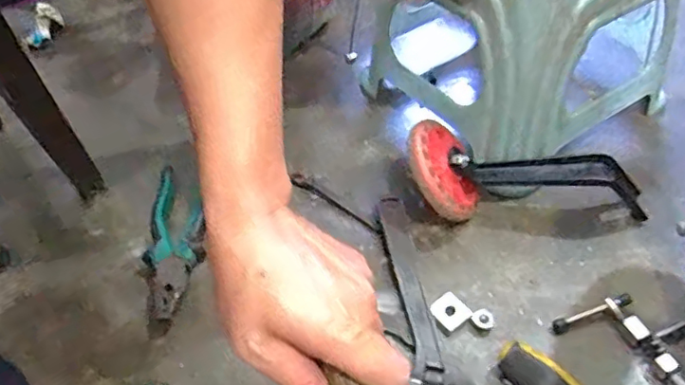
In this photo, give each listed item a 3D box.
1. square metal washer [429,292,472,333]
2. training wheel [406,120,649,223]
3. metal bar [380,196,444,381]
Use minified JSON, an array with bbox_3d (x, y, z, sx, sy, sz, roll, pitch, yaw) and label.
[{"bbox_3d":[0.092,0.103,0.492,0.027,0.006,0.030,-26,49,-20],"label":"square metal washer"},{"bbox_3d":[0.177,-0.023,0.560,0.226,0.086,0.094,-4,45,1],"label":"training wheel"},{"bbox_3d":[0.058,0.078,0.510,0.025,0.017,0.182,-7,45,-2],"label":"metal bar"}]

